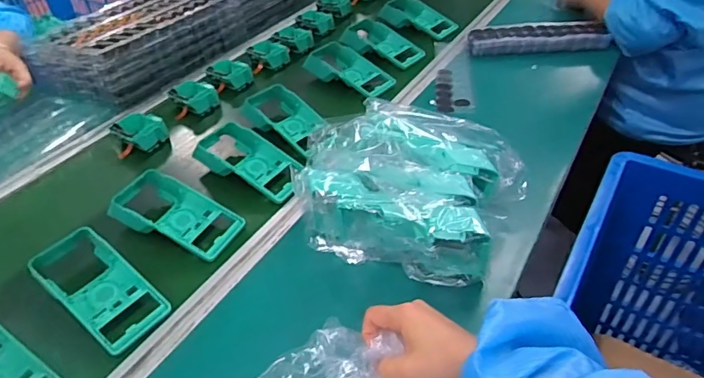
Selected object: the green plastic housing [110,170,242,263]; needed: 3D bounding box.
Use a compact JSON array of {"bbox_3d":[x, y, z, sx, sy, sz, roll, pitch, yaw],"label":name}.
[{"bbox_3d":[-0.241,0.034,0.682,0.181,0.045,0.093,15,42,22],"label":"green plastic housing"}]

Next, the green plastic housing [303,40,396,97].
[{"bbox_3d":[0.000,-0.240,0.997,0.177,0.052,0.088,29,49,34],"label":"green plastic housing"}]

